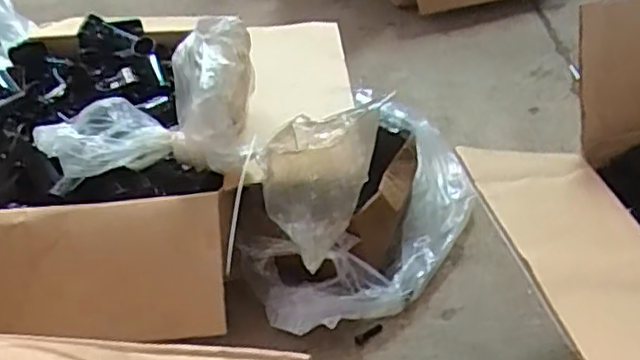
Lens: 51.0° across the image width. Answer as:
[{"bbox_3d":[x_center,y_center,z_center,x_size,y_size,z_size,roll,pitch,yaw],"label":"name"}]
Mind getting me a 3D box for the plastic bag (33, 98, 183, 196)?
[{"bbox_3d":[-0.212,-0.040,0.667,0.130,0.047,0.080,-20,44,-15],"label":"plastic bag"}]

